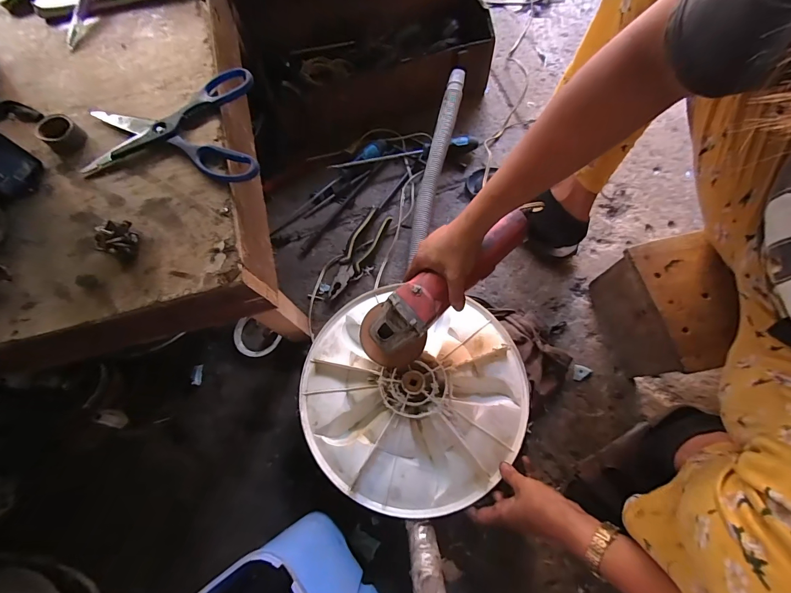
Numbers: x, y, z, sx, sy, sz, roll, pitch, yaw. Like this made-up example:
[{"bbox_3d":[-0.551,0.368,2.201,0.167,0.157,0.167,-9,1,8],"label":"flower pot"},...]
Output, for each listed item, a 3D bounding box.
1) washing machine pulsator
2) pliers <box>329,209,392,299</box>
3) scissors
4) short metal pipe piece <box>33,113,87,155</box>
[{"bbox_3d":[0.024,0.141,0.534,0.331,0.050,0.308,-1,70,3],"label":"washing machine pulsator"},{"bbox_3d":[-0.074,-0.080,0.674,0.045,0.027,0.187,27,74,12],"label":"pliers"},{"bbox_3d":[-0.238,-0.170,0.380,0.176,0.012,0.145,-11,70,-1],"label":"scissors"},{"bbox_3d":[-0.355,-0.173,0.380,0.040,0.019,0.035,38,76,15],"label":"short metal pipe piece"}]

